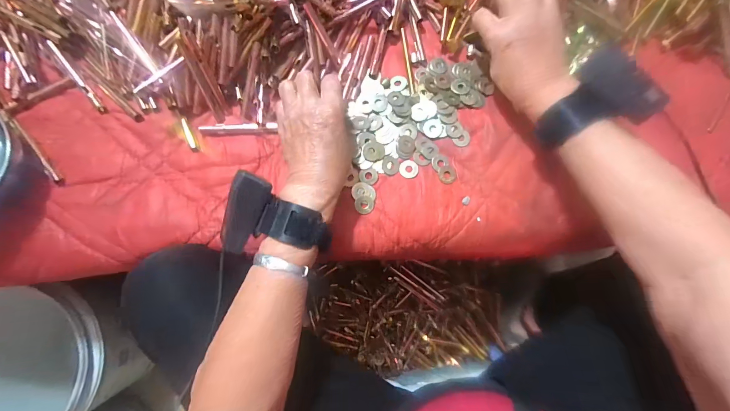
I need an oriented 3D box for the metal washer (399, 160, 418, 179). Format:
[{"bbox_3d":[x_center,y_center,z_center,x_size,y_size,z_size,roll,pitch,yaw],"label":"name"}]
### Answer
[{"bbox_3d":[0.051,-0.043,0.374,0.022,0.004,0.021,0,81,-2],"label":"metal washer"}]

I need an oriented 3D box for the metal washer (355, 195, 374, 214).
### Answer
[{"bbox_3d":[-0.001,-0.001,0.368,0.021,0.004,0.021,0,81,-2],"label":"metal washer"}]

